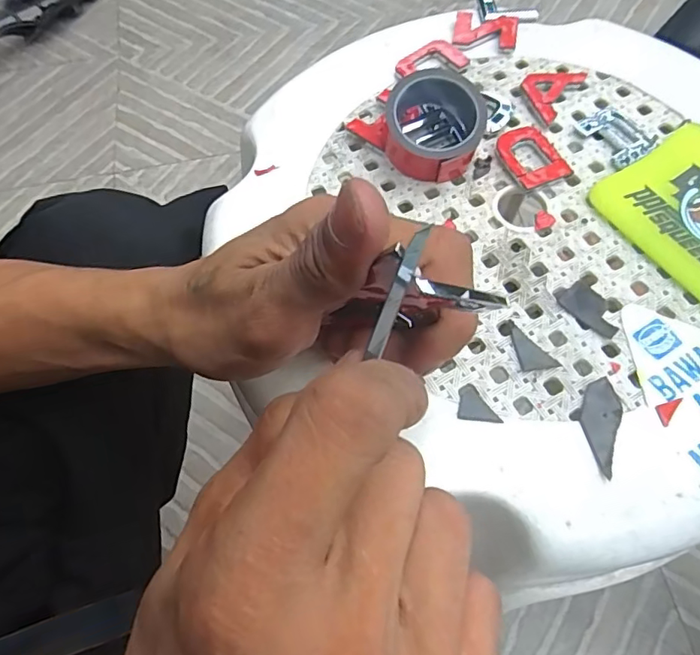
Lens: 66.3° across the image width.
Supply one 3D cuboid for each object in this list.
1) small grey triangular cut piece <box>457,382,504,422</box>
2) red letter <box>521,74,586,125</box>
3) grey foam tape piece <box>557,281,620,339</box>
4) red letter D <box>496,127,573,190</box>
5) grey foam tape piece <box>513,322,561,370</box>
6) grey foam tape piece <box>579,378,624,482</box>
[{"bbox_3d":[0.054,0.031,0.224,0.017,0.004,0.016,5,66,5],"label":"small grey triangular cut piece"},{"bbox_3d":[0.109,-0.132,0.295,0.026,0.006,0.039,33,71,16],"label":"red letter"},{"bbox_3d":[0.109,-0.009,0.241,0.017,0.004,0.028,-43,70,-15],"label":"grey foam tape piece"},{"bbox_3d":[0.094,-0.088,0.276,0.028,0.009,0.038,-19,66,-6],"label":"red letter D"},{"bbox_3d":[0.077,0.011,0.232,0.013,0.004,0.026,-39,69,-14],"label":"grey foam tape piece"},{"bbox_3d":[0.101,0.039,0.217,0.015,0.004,0.039,19,68,11],"label":"grey foam tape piece"}]

